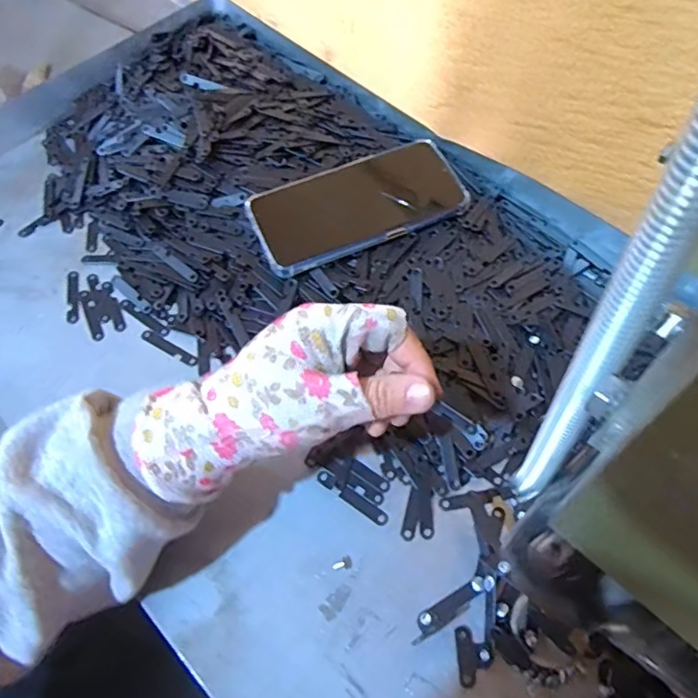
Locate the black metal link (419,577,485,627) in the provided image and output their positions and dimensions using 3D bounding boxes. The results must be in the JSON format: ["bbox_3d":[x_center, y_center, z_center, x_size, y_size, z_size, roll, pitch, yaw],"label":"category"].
[{"bbox_3d":[0.059,0.144,0.332,0.043,0.004,0.008,-27,62,-13],"label":"black metal link"}]

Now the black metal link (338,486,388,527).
[{"bbox_3d":[0.009,0.098,0.366,0.034,0.004,0.009,31,66,19],"label":"black metal link"}]

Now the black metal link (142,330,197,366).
[{"bbox_3d":[-0.135,-0.001,0.436,0.051,0.004,0.008,27,64,17],"label":"black metal link"}]

